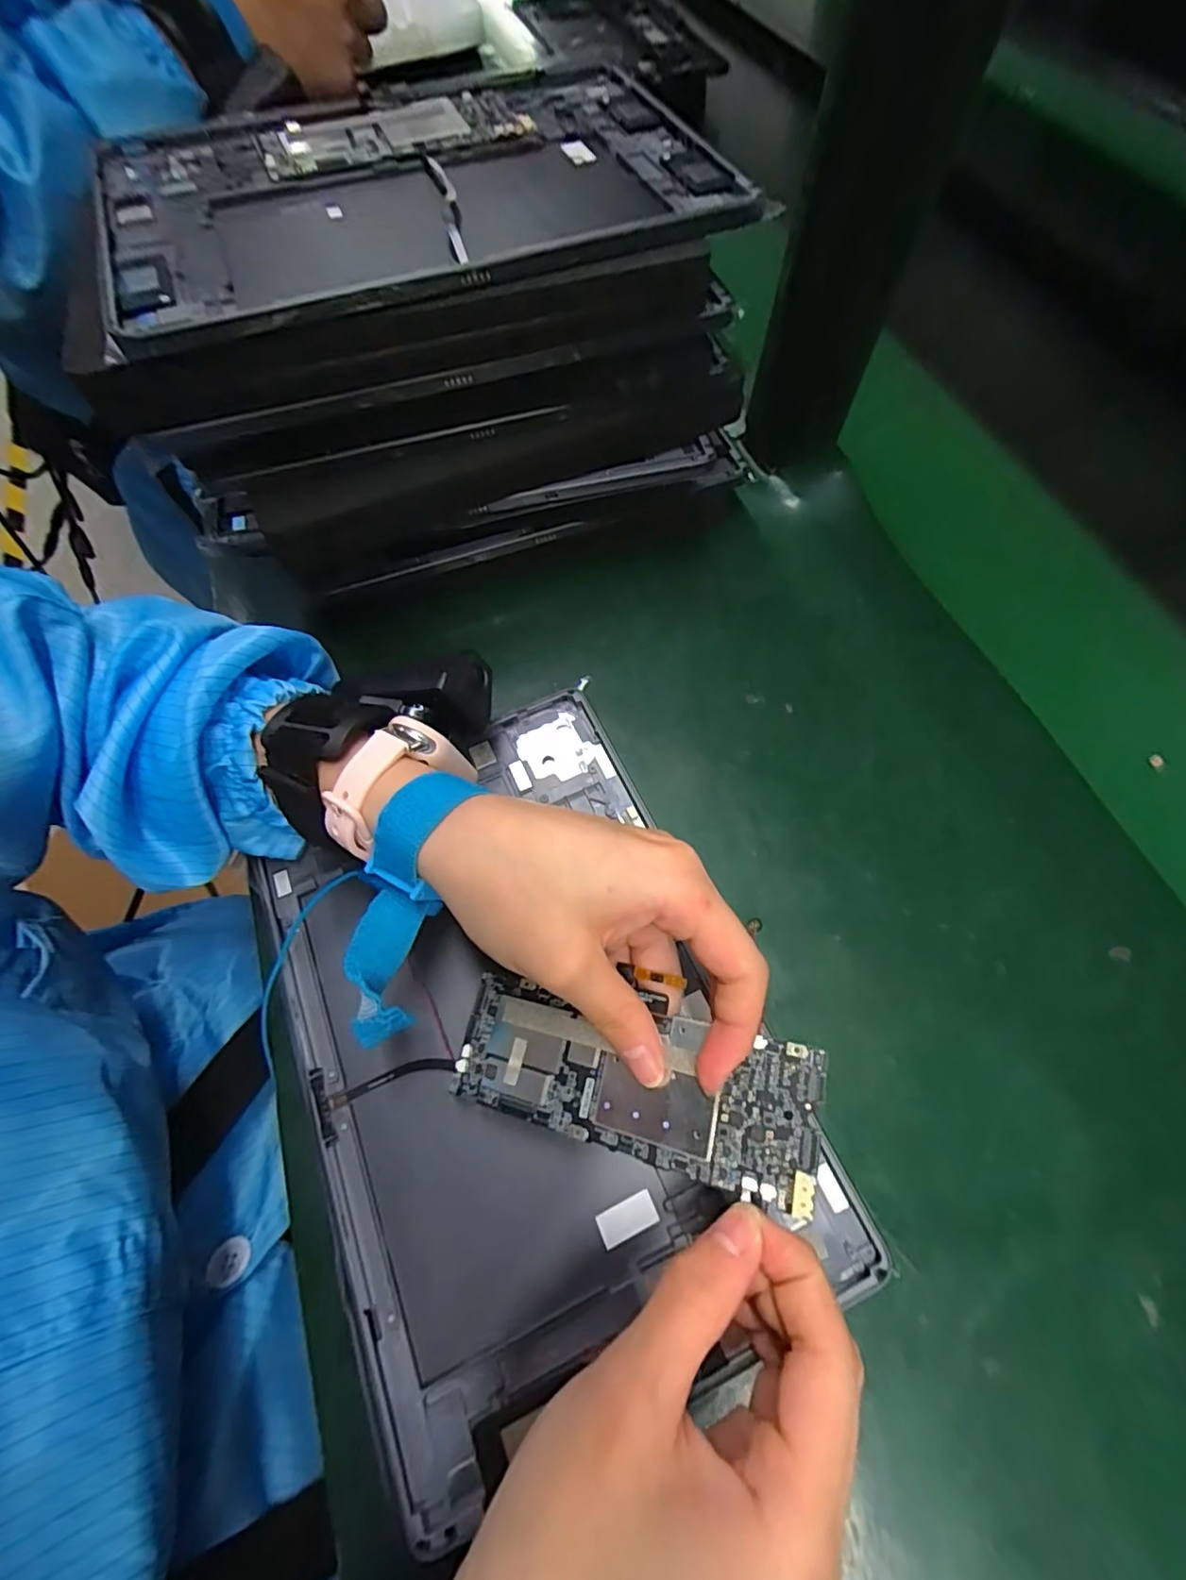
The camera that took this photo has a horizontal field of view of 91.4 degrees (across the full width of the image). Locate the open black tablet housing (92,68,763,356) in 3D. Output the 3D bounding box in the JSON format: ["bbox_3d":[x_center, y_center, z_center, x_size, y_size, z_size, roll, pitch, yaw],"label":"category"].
[{"bbox_3d":[-0.075,-0.260,0.250,0.252,0.021,0.158,-21,68,-10],"label":"open black tablet housing"}]

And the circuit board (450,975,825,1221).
[{"bbox_3d":[0.010,0.096,0.194,0.123,0.004,0.042,5,65,23],"label":"circuit board"}]

